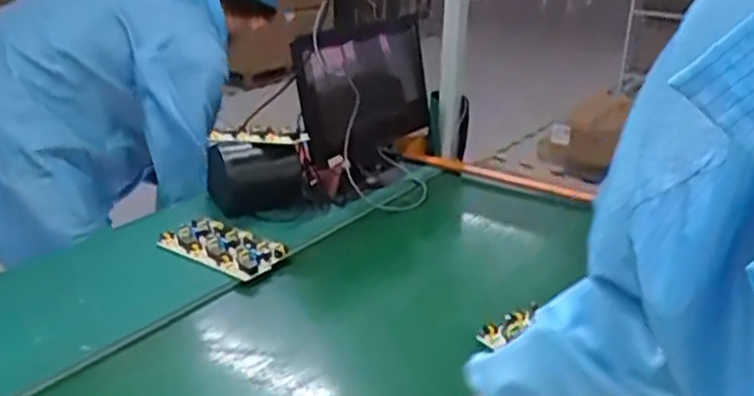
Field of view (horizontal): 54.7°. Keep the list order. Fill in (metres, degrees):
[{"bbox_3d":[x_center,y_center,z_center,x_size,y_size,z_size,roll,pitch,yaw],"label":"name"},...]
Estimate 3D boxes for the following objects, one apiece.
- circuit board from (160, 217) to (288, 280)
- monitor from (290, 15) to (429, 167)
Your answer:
[{"bbox_3d":[-0.291,0.090,1.356,0.232,0.033,0.116,18,28,33],"label":"circuit board"},{"bbox_3d":[-0.014,-0.243,1.633,0.081,0.279,0.482,-7,13,29],"label":"monitor"}]

